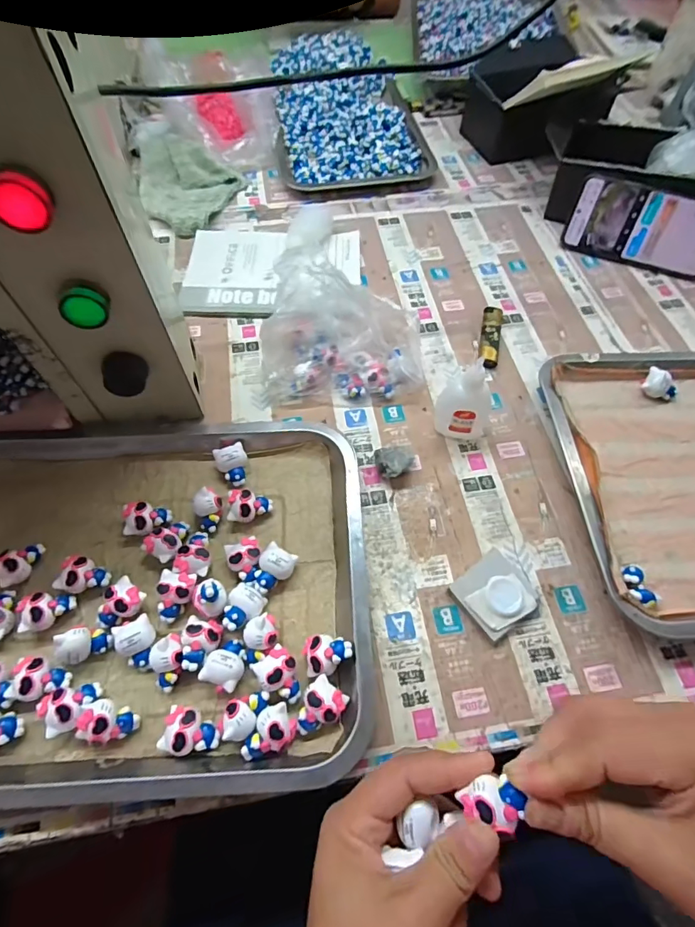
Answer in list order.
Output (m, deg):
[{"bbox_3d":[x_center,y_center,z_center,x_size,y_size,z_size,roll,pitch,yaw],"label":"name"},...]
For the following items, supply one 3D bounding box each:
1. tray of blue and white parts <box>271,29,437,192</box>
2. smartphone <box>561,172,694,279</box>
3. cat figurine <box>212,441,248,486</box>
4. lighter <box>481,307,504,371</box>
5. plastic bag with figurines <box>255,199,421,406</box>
[{"bbox_3d":[-0.006,-0.570,0.717,0.214,0.031,0.426,-6,61,-4],"label":"tray of blue and white parts"},{"bbox_3d":[0.351,-0.280,0.537,0.166,0.080,0.012,23,33,12],"label":"smartphone"},{"bbox_3d":[-0.095,0.001,0.382,0.025,0.019,0.034,-21,63,-12],"label":"cat figurine"},{"bbox_3d":[0.153,-0.135,0.486,0.019,0.013,0.082,10,61,5],"label":"lighter"},{"bbox_3d":[-0.005,-0.131,0.430,0.149,0.103,0.108,0,61,-1],"label":"plastic bag with figurines"}]

